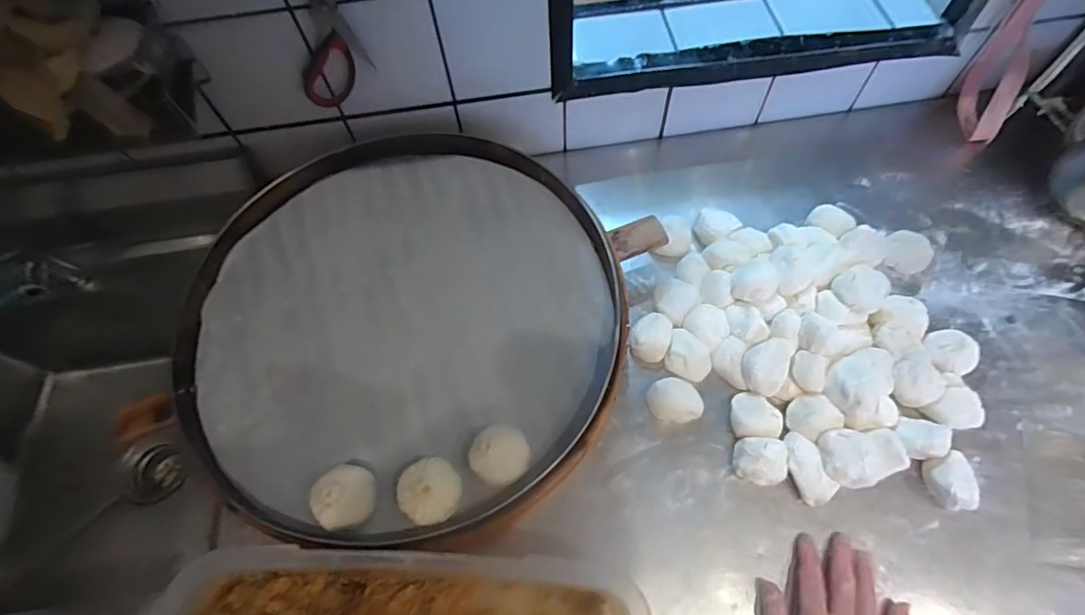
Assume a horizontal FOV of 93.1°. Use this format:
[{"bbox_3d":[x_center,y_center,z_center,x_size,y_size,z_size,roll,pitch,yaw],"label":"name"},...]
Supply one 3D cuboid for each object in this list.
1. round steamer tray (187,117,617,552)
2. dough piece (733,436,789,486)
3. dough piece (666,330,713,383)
[{"bbox_3d":[-0.163,-0.012,0.601,0.487,0.056,0.521,-8,62,-1],"label":"round steamer tray"},{"bbox_3d":[0.238,0.167,0.561,0.051,0.035,0.048,-1,62,3],"label":"dough piece"},{"bbox_3d":[0.178,0.060,0.621,0.053,0.030,0.052,-1,62,3],"label":"dough piece"}]

